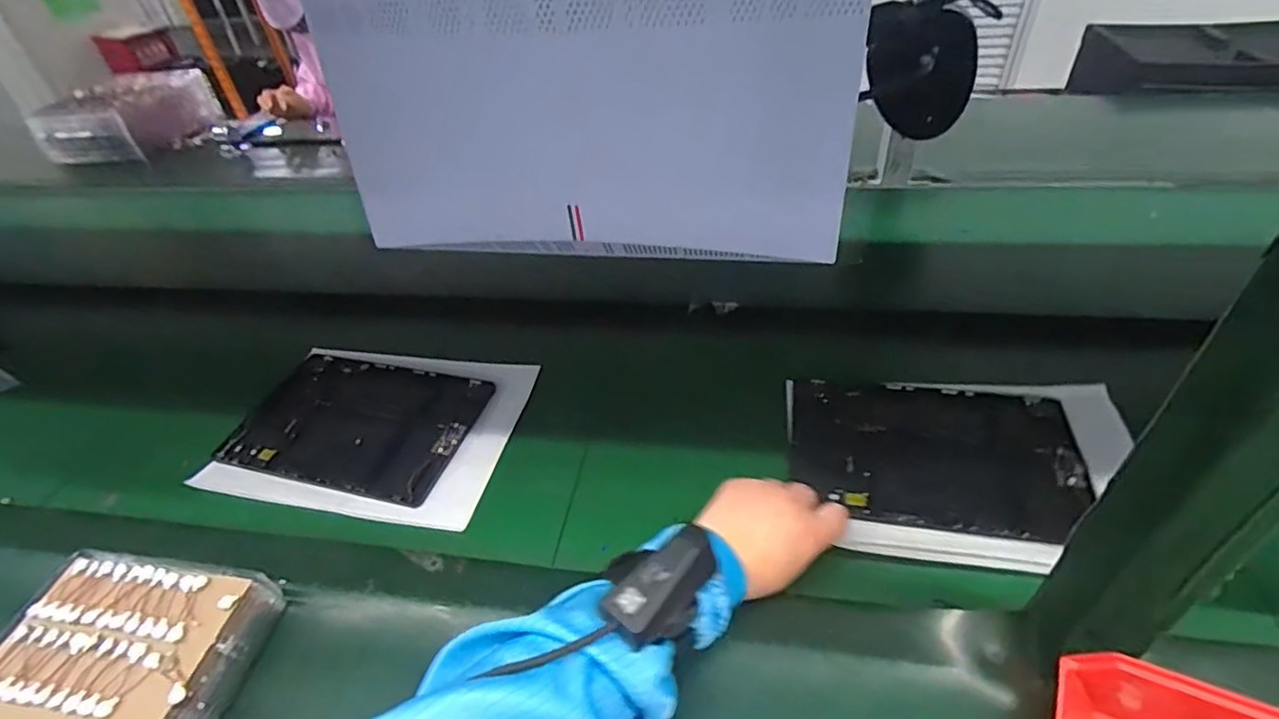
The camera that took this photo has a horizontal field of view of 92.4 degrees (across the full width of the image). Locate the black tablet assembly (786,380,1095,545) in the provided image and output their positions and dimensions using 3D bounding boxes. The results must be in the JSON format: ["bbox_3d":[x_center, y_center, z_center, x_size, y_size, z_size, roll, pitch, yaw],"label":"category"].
[{"bbox_3d":[0.250,0.080,0.528,0.229,0.007,0.152,6,44,13],"label":"black tablet assembly"}]

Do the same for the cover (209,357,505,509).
[{"bbox_3d":[-0.286,0.060,0.628,0.237,0.016,0.154,8,45,15],"label":"cover"}]

